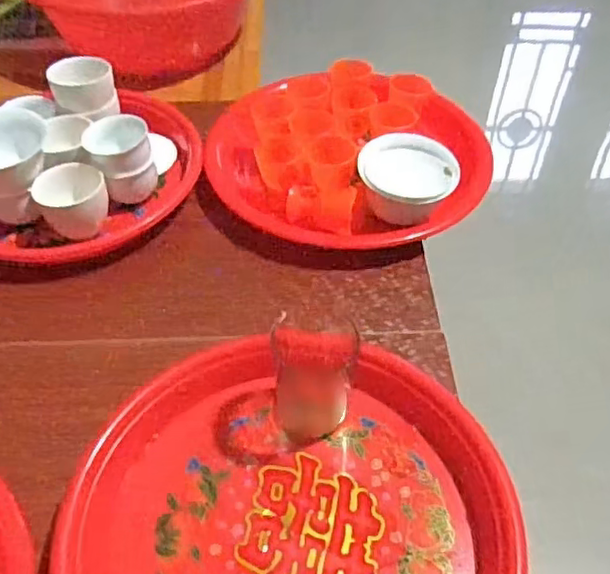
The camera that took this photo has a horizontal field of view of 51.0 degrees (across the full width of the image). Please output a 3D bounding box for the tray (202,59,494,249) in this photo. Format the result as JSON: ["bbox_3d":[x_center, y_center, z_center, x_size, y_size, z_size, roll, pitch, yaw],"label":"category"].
[{"bbox_3d":[0.034,-0.122,0.581,0.252,0.058,0.217,25,54,20],"label":"tray"}]

